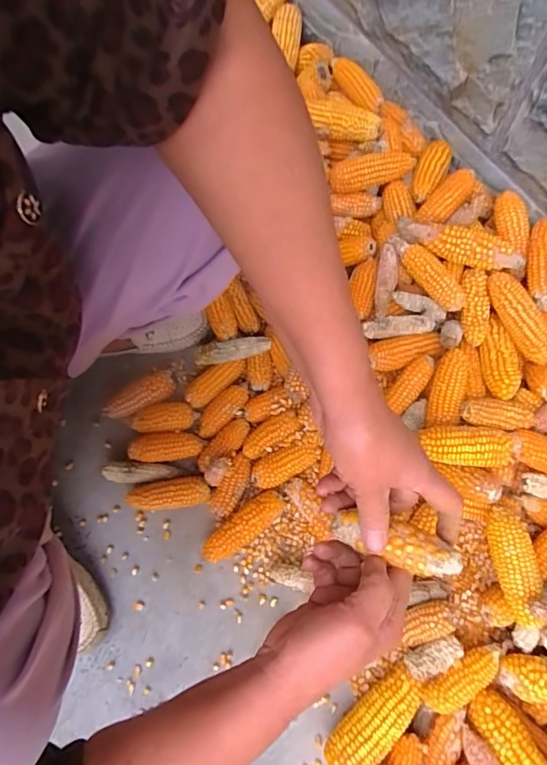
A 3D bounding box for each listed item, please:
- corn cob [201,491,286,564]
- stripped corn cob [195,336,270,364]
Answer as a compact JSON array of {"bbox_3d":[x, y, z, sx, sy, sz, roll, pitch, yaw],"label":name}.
[{"bbox_3d":[-0.039,0.185,0.597,0.117,0.031,0.040,-34,73,-10],"label":"corn cob"},{"bbox_3d":[-0.056,-0.044,0.638,0.102,0.024,0.025,-9,71,-2],"label":"stripped corn cob"}]

